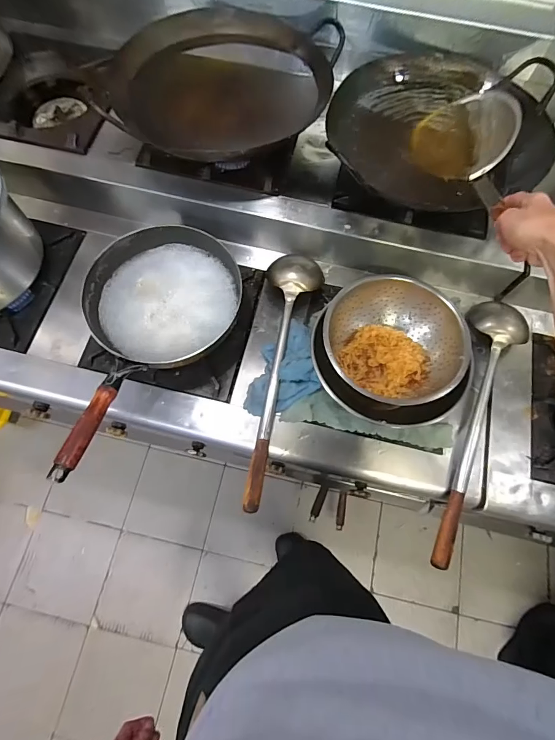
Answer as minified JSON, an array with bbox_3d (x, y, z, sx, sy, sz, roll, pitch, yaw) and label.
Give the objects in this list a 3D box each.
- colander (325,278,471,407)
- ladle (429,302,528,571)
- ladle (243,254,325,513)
[{"bbox_3d":[0.201,-0.047,0.689,0.230,0.087,0.227,0,70,-1],"label":"colander"},{"bbox_3d":[0.353,0.093,0.706,0.110,0.050,0.508,23,71,7],"label":"ladle"},{"bbox_3d":[-0.012,-0.004,0.724,0.103,0.046,0.502,14,70,4],"label":"ladle"}]

